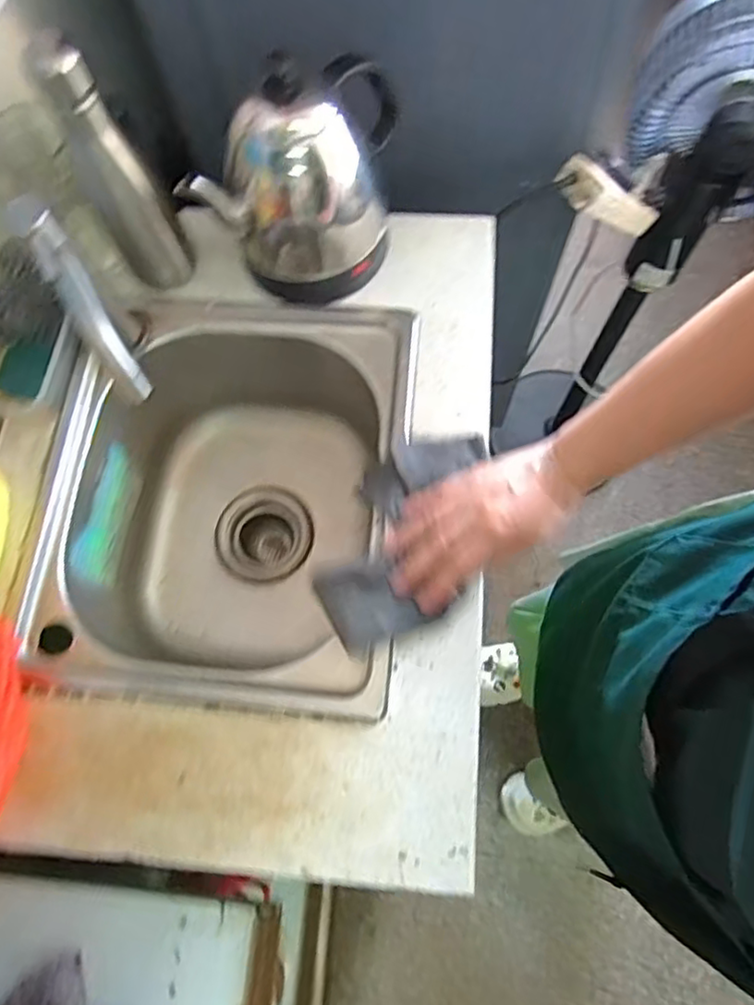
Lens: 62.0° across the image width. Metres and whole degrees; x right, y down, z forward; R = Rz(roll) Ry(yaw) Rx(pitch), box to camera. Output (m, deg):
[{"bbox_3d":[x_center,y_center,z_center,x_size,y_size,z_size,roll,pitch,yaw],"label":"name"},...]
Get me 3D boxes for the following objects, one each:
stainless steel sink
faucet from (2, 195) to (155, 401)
[{"bbox_3d":[-0.121,0.012,0.660,0.296,0.231,0.377,5,72,4],"label":"stainless steel sink"},{"bbox_3d":[-0.217,-0.145,0.521,0.039,0.169,0.139,-31,73,-8],"label":"faucet"}]

